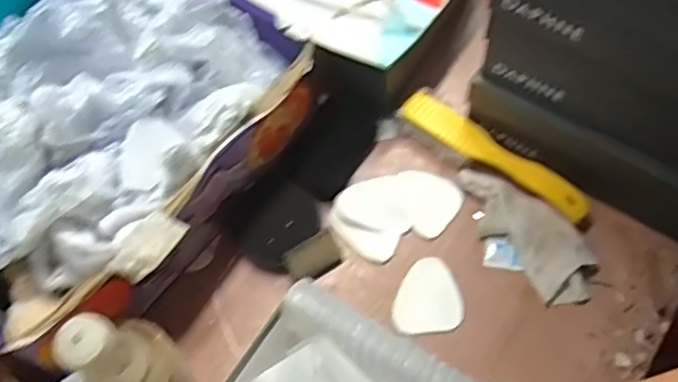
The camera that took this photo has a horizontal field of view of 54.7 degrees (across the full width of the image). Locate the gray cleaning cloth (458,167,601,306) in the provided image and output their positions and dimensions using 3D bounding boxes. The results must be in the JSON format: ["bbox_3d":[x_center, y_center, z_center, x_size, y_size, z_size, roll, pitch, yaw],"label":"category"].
[{"bbox_3d":[0.196,0.039,0.690,0.070,0.020,0.176,-34,66,-14],"label":"gray cleaning cloth"}]

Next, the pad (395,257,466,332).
[{"bbox_3d":[0.091,0.107,0.678,0.067,0.008,0.078,-1,62,2],"label":"pad"}]

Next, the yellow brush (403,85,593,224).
[{"bbox_3d":[0.167,-0.036,0.719,0.230,0.034,0.044,37,70,19],"label":"yellow brush"}]

